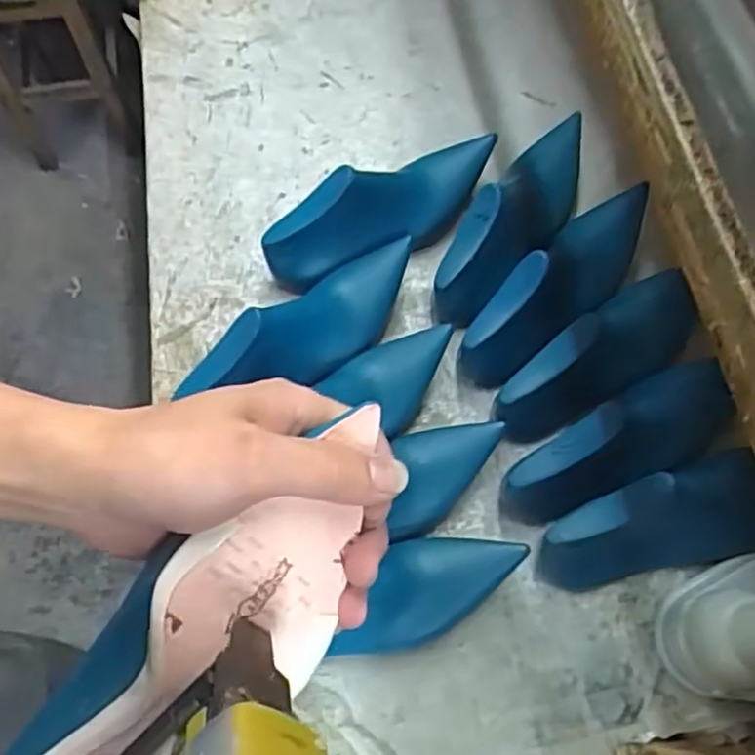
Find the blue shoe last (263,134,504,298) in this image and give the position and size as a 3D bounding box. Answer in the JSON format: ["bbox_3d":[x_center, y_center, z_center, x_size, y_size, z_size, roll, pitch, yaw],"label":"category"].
[{"bbox_3d":[0.014,-0.165,0.674,0.258,0.091,0.067,-33,71,-15],"label":"blue shoe last"}]

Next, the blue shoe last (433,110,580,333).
[{"bbox_3d":[0.142,-0.164,0.662,0.069,0.085,0.271,30,68,11],"label":"blue shoe last"}]

